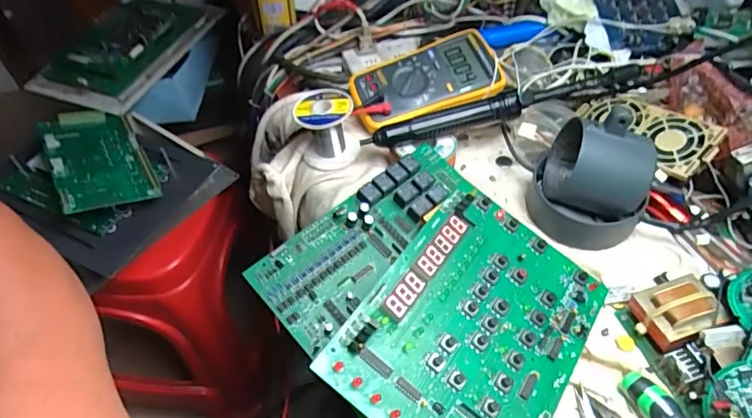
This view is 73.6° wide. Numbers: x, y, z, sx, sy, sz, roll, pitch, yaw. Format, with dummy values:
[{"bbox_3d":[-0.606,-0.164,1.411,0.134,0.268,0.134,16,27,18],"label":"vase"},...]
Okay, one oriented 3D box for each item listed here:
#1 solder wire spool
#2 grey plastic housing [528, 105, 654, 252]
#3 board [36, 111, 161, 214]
[{"bbox_3d":[-0.055,-0.091,0.564,0.064,0.067,0.064,-3,50,-1],"label":"solder wire spool"},{"bbox_3d":[0.203,-0.027,0.478,0.104,0.112,0.076,27,56,22],"label":"grey plastic housing"},{"bbox_3d":[-0.401,-0.079,0.719,0.119,0.017,0.215,-17,54,-29],"label":"board"}]

